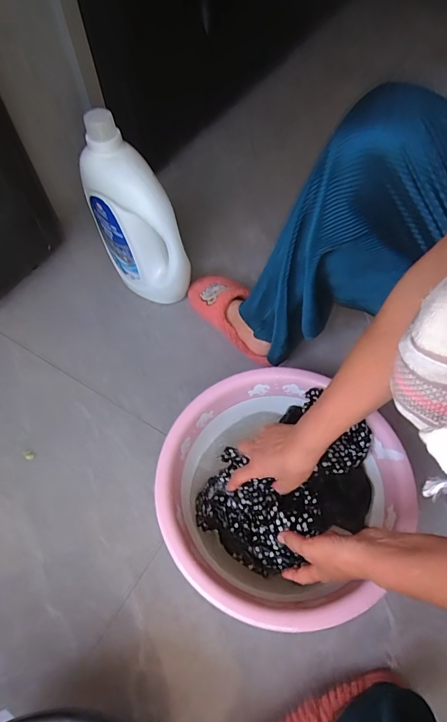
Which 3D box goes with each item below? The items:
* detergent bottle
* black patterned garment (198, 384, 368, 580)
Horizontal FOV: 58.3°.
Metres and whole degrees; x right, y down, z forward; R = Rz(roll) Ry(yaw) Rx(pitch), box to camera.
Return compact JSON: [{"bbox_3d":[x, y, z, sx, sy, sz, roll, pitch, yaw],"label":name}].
[{"bbox_3d":[-0.170,-0.269,0.778,0.116,0.355,0.176,-33,63,-16],"label":"detergent bottle"},{"bbox_3d":[0.100,0.189,0.608,0.266,0.084,0.194,-34,65,-15],"label":"black patterned garment"}]

